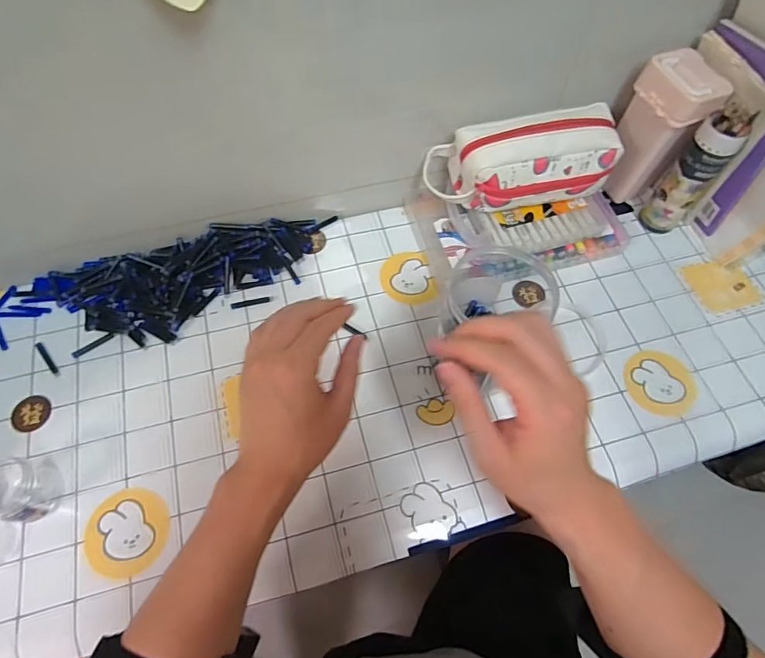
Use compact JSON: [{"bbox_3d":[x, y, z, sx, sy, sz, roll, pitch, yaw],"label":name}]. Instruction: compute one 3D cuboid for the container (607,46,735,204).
[{"bbox_3d":[0.336,-0.238,0.591,0.069,0.168,0.087,-25,65,-14],"label":"container"}]

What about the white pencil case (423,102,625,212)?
[{"bbox_3d":[0.161,-0.198,0.560,0.207,0.090,0.095,-9,62,-6],"label":"white pencil case"}]

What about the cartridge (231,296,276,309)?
[{"bbox_3d":[-0.155,-0.033,0.572,0.053,0.004,0.008,-12,63,-8],"label":"cartridge"}]

